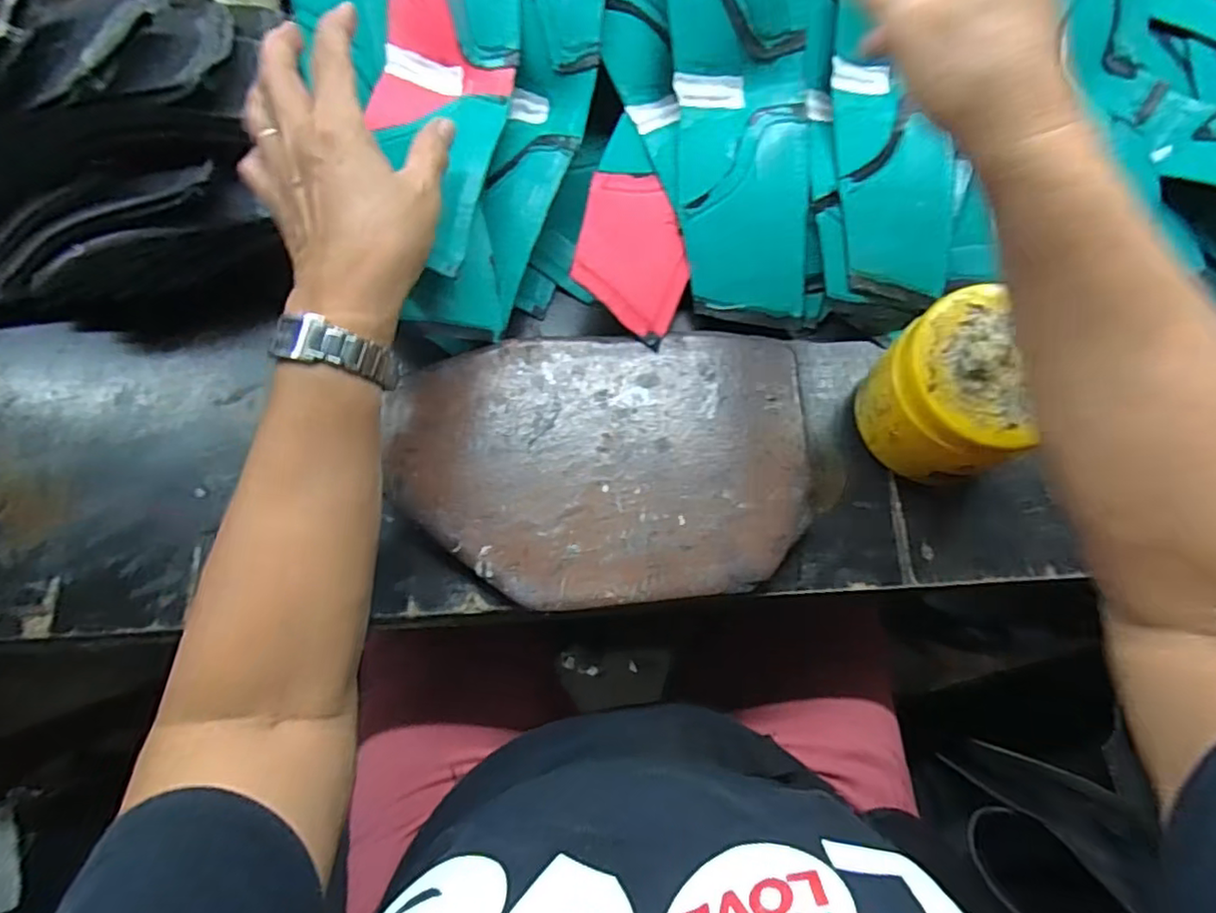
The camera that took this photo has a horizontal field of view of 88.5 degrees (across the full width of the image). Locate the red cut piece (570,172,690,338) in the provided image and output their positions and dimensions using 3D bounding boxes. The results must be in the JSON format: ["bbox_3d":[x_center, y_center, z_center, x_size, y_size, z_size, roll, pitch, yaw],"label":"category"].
[{"bbox_3d":[0.017,-0.133,0.405,0.074,0.006,0.098,14,84,-18],"label":"red cut piece"}]

